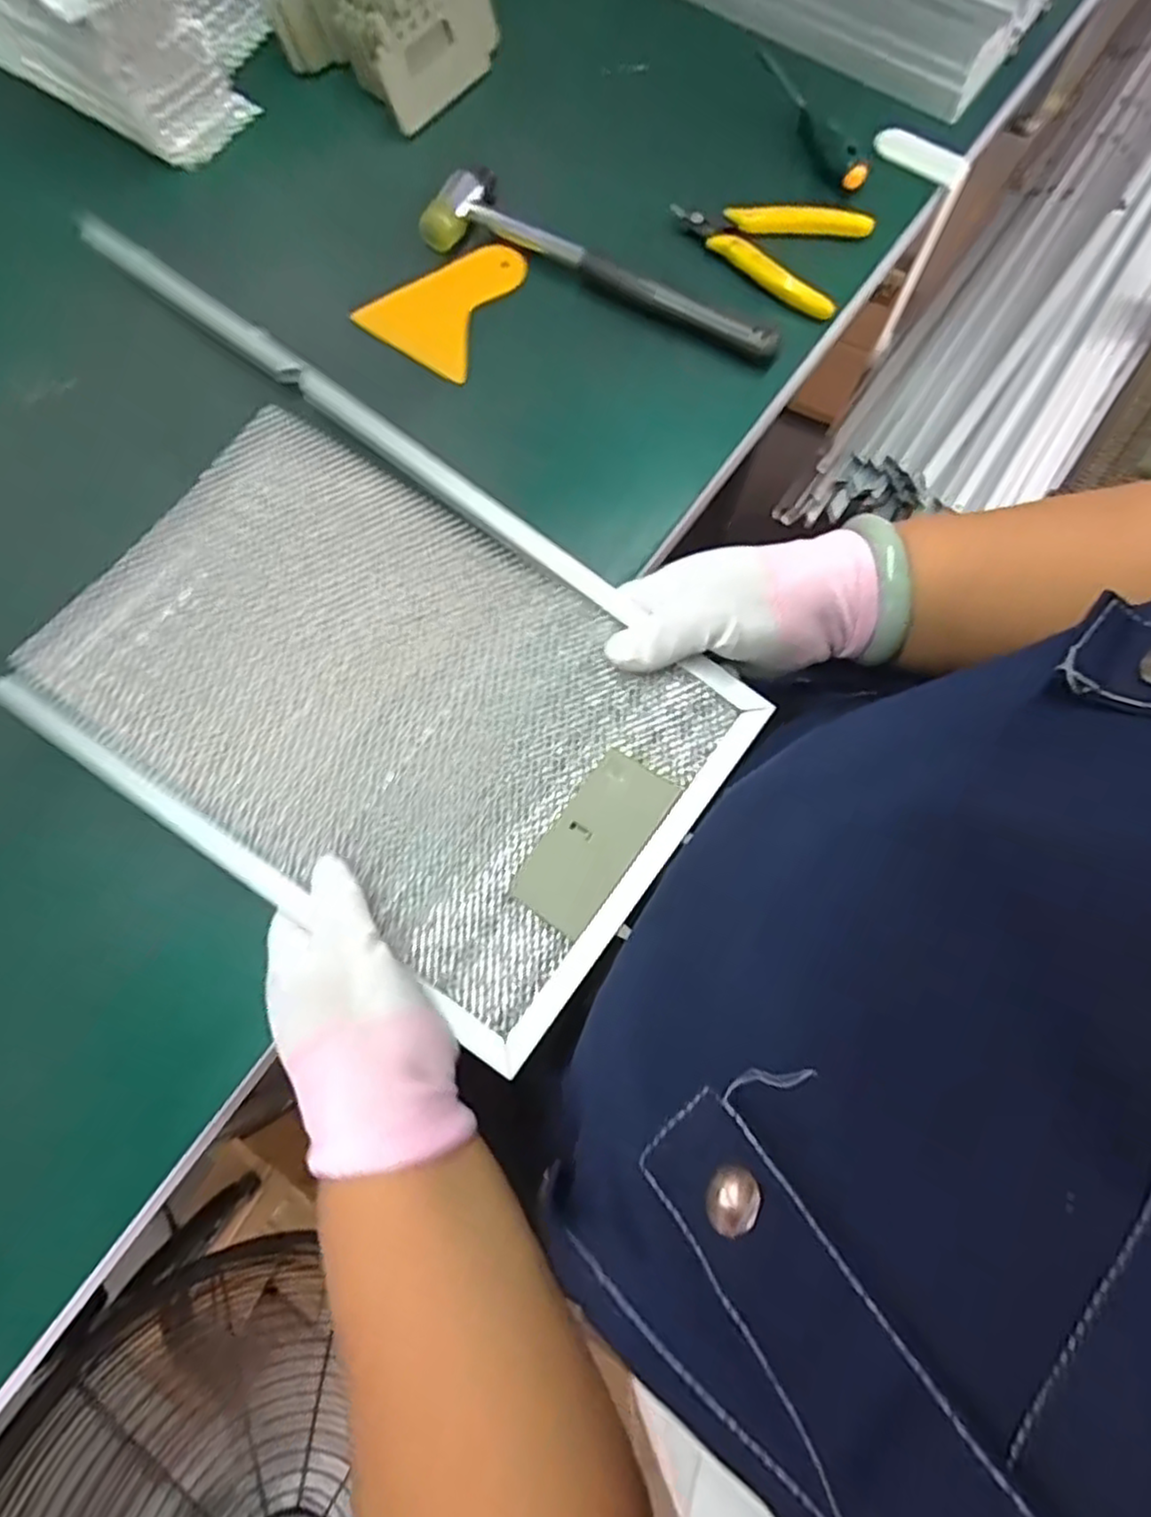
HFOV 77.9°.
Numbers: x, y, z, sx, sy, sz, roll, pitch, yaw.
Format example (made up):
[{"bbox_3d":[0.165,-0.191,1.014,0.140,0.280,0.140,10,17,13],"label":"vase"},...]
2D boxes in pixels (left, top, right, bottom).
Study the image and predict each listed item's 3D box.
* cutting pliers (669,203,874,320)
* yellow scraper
[{"bbox_3d":[0.120,-0.333,0.455,0.119,0.009,0.073,24,78,7],"label":"cutting pliers"},{"bbox_3d":[-0.079,-0.295,0.457,0.080,0.007,0.096,33,79,8],"label":"yellow scraper"}]

